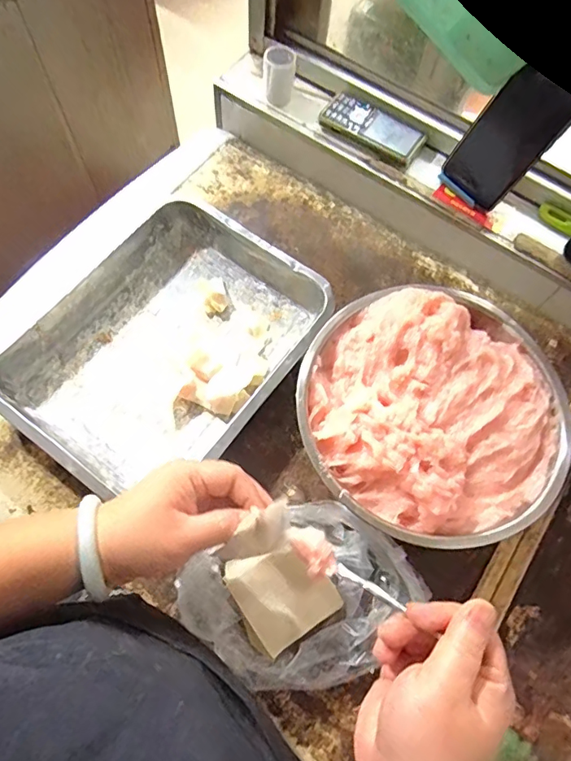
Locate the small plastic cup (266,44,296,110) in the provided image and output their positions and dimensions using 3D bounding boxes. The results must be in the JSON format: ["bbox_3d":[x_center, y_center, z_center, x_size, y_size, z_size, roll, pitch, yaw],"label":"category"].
[{"bbox_3d":[-0.006,-0.377,0.610,0.036,0.057,0.038,1,68,-3],"label":"small plastic cup"}]

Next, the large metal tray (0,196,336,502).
[{"bbox_3d":[-0.119,-0.034,0.514,0.234,0.047,0.302,35,71,12],"label":"large metal tray"}]

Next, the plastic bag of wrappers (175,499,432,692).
[{"bbox_3d":[0.011,0.184,0.427,0.169,0.047,0.171,-40,74,-15],"label":"plastic bag of wrappers"}]

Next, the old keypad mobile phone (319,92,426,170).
[{"bbox_3d":[0.108,-0.310,0.605,0.126,0.019,0.055,30,70,9],"label":"old keypad mobile phone"}]

